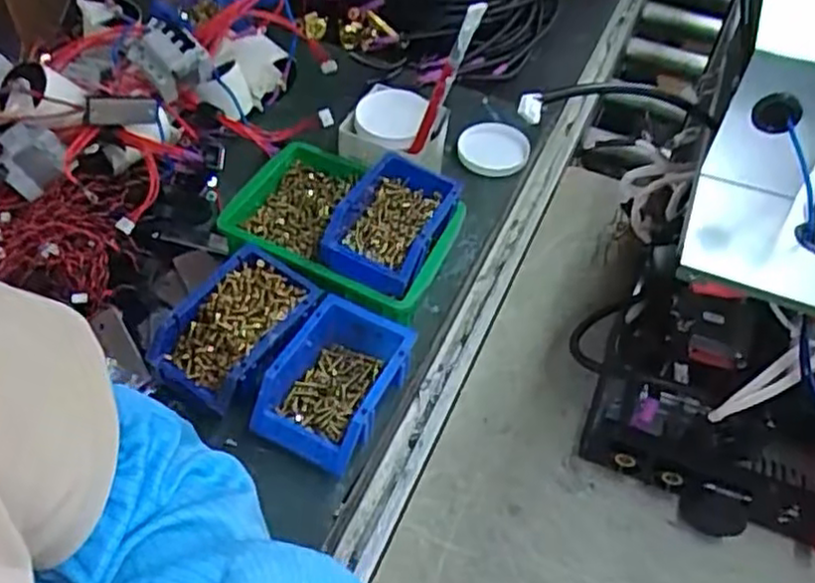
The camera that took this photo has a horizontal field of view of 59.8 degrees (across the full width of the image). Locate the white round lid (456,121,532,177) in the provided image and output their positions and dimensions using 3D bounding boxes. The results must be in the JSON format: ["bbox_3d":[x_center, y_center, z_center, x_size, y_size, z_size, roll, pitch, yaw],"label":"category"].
[{"bbox_3d":[0.124,-0.202,1.016,0.098,0.025,0.097,2,50,-2],"label":"white round lid"}]

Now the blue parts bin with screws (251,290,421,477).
[{"bbox_3d":[-0.072,0.092,0.714,0.110,0.062,0.155,24,53,15],"label":"blue parts bin with screws"}]

